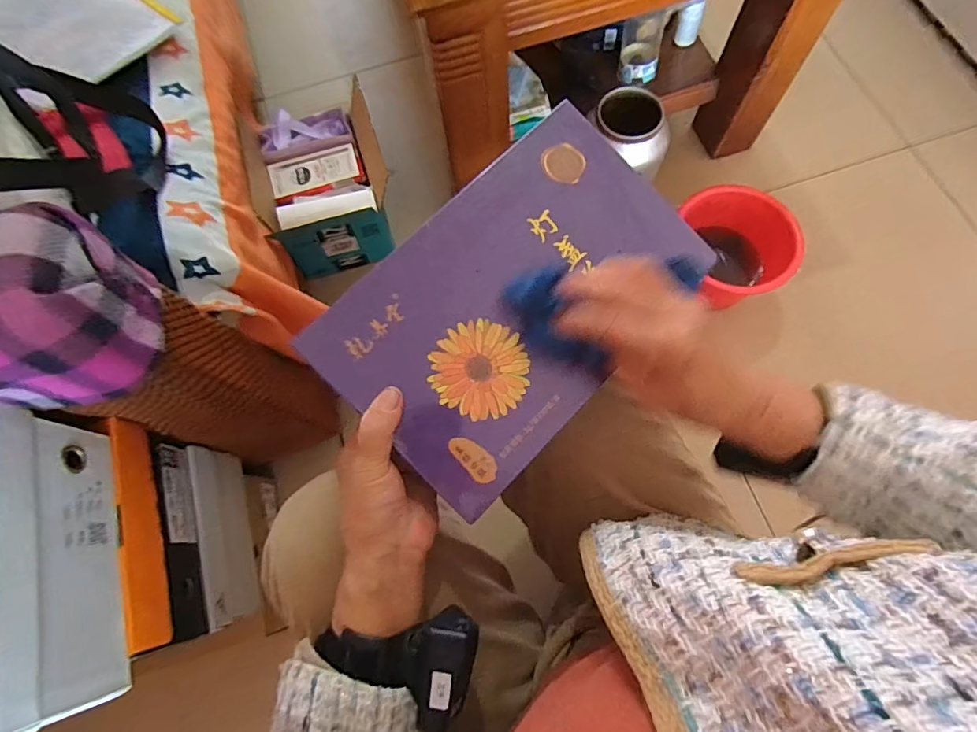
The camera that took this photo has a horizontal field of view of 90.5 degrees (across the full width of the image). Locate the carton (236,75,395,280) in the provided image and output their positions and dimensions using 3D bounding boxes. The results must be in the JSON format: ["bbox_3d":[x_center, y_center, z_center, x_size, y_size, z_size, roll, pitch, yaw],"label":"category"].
[{"bbox_3d":[-0.284,-0.334,0.876,0.204,0.181,0.258,-17,71,-3],"label":"carton"}]

